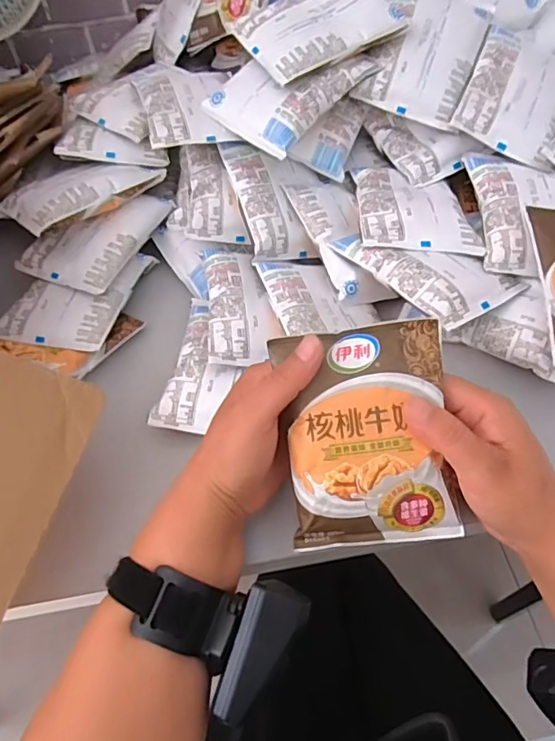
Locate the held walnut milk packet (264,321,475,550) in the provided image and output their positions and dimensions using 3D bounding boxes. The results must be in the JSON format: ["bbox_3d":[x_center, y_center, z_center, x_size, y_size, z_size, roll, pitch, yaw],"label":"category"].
[{"bbox_3d":[0.054,0.040,0.303,0.095,0.015,0.129,-7,94,2],"label":"held walnut milk packet"}]

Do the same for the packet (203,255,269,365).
[{"bbox_3d":[-0.034,-0.053,0.414,0.048,0.016,0.111,-8,54,-2],"label":"packet"}]

